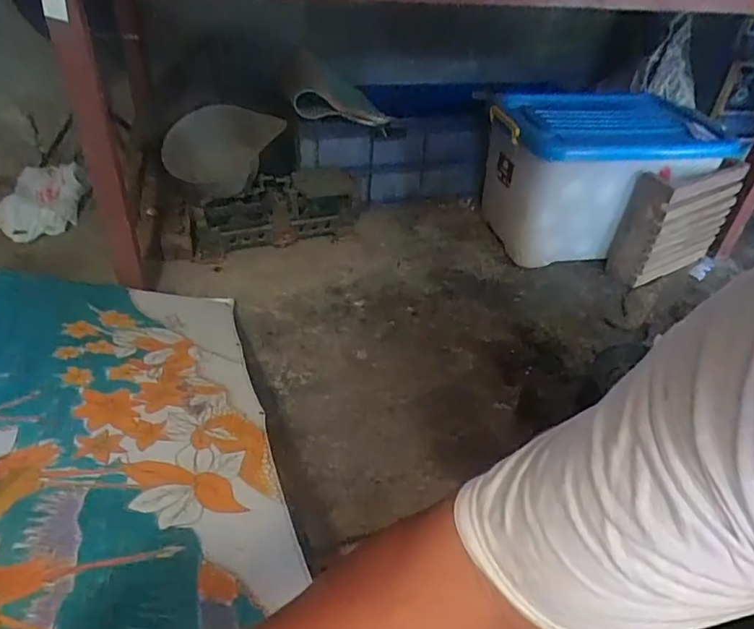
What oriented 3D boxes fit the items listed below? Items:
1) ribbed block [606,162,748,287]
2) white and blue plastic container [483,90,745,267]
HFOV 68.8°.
[{"bbox_3d":[0.793,-0.246,1.486,0.333,0.289,0.124,-18,43,-27],"label":"ribbed block"},{"bbox_3d":[0.585,-0.372,1.558,0.567,0.372,0.387,-2,38,-9],"label":"white and blue plastic container"}]

